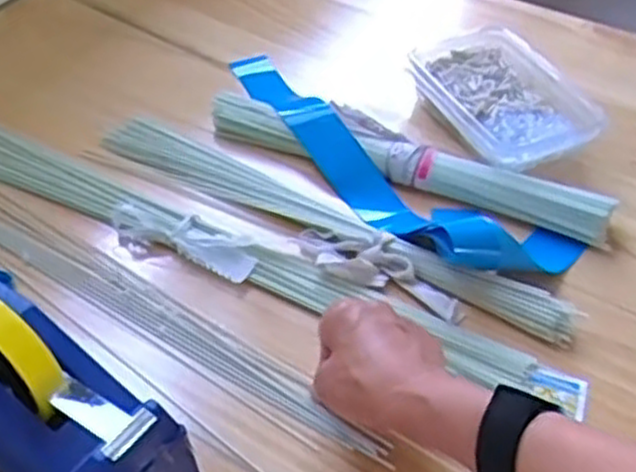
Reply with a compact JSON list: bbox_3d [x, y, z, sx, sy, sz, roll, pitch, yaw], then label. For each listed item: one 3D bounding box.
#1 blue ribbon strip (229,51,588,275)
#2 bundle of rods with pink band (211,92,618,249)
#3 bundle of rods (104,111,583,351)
[{"bbox_3d":[0.036,-0.079,0.702,0.108,0.043,0.396,-35,55,-30],"label":"blue ribbon strip"},{"bbox_3d":[0.073,-0.067,0.695,0.359,0.034,0.044,18,48,16],"label":"bundle of rods with pink band"},{"bbox_3d":[0.003,-0.024,0.658,0.434,0.023,0.057,24,50,21],"label":"bundle of rods"}]

